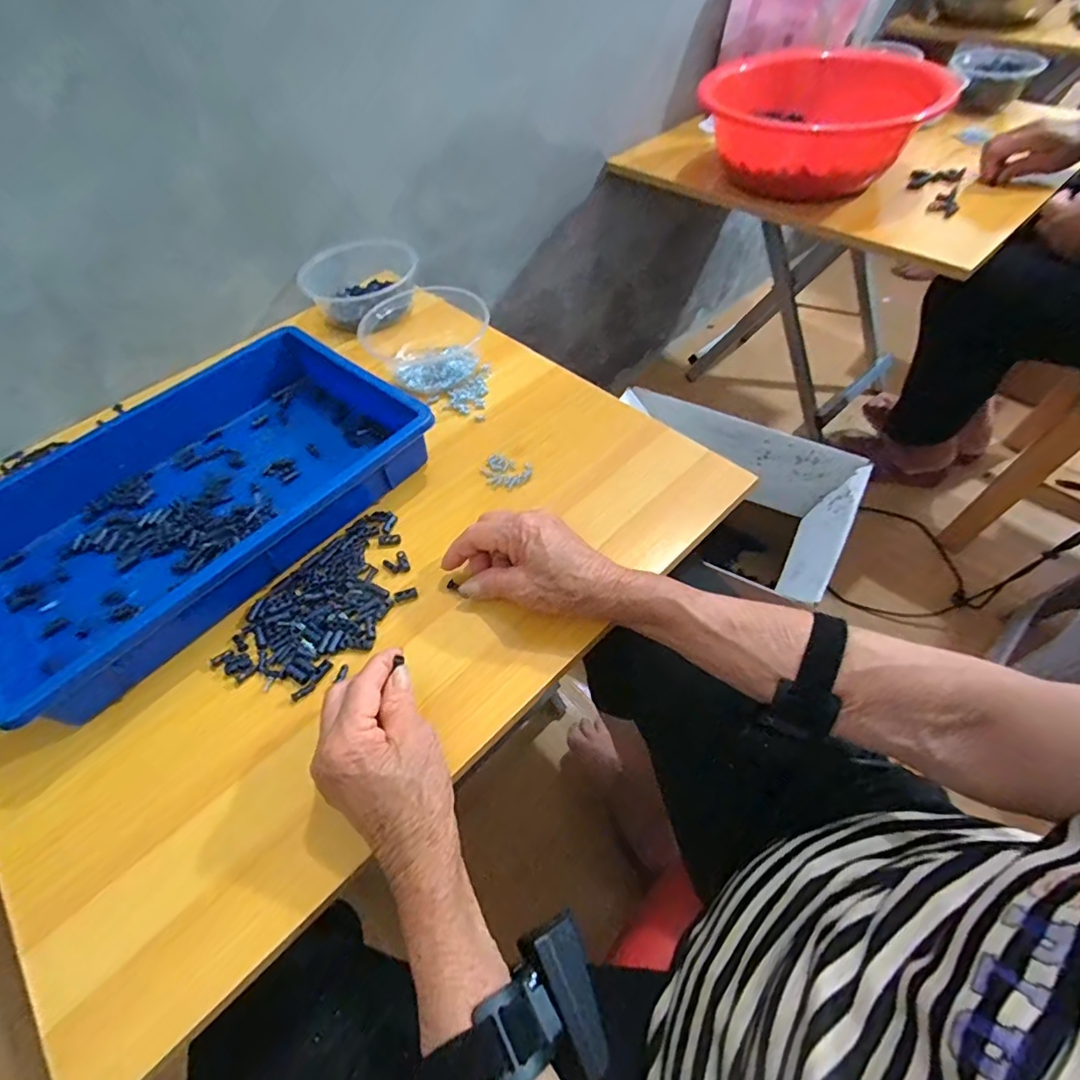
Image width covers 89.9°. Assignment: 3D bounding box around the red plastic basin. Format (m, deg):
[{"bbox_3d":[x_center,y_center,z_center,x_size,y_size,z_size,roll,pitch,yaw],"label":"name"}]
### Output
[{"bbox_3d":[0.414,-0.616,0.806,0.306,0.108,0.306,36,64,27],"label":"red plastic basin"}]

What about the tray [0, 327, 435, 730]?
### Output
[{"bbox_3d":[-0.316,-0.048,0.492,0.265,0.055,0.375,36,64,27],"label":"tray"}]

